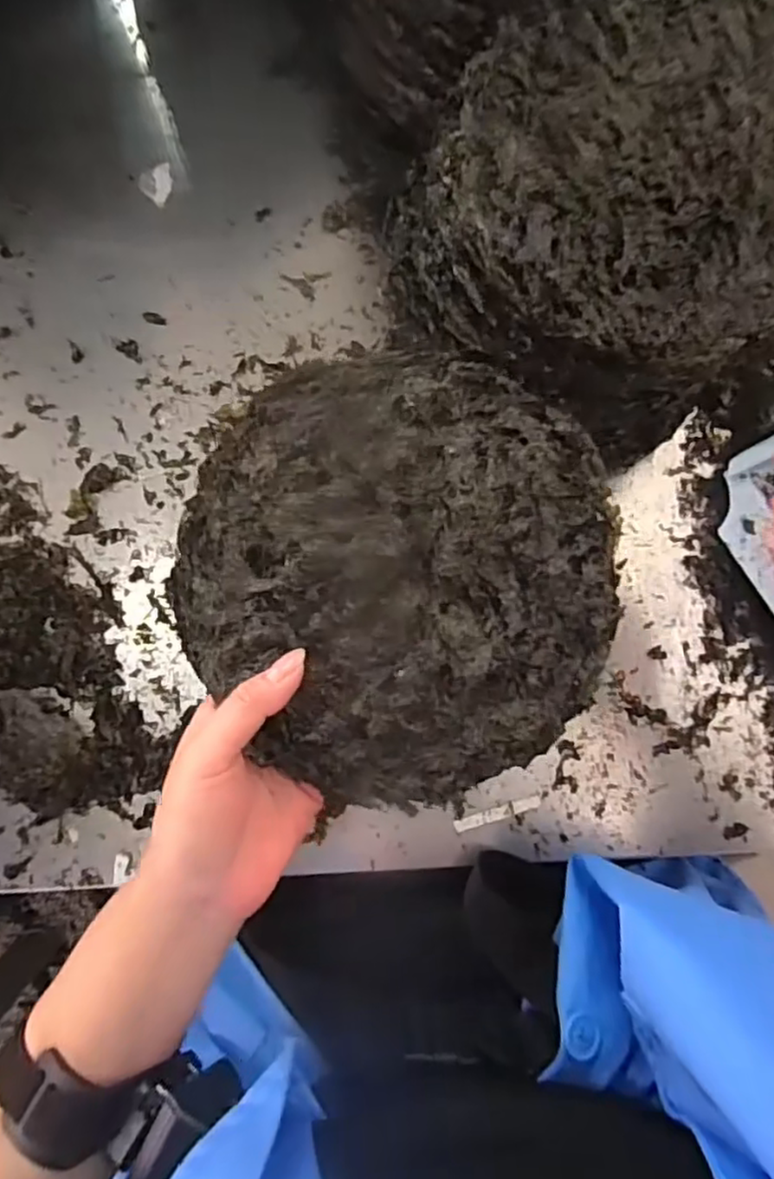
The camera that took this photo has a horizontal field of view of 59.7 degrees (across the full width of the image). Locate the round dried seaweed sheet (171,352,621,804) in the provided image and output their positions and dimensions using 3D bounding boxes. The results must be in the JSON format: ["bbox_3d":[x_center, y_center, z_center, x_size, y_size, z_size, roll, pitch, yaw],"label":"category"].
[{"bbox_3d":[0.006,-0.008,0.305,0.192,0.024,0.192,0,80,-1],"label":"round dried seaweed sheet"}]

